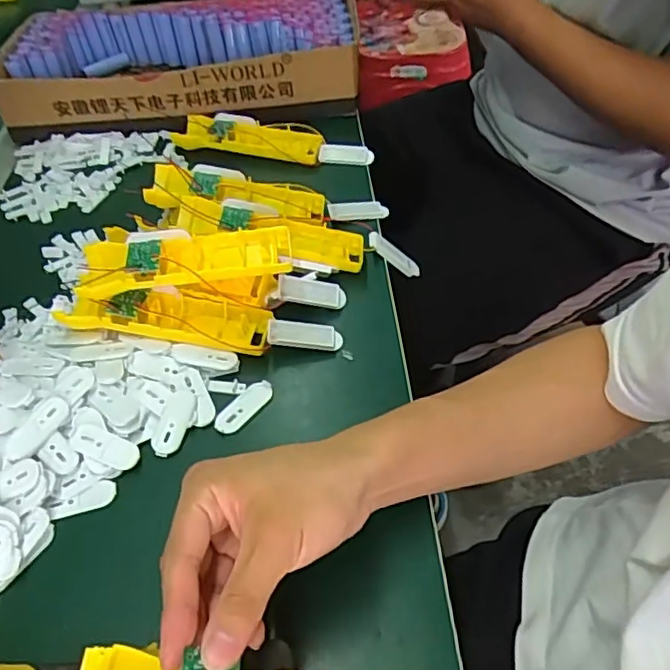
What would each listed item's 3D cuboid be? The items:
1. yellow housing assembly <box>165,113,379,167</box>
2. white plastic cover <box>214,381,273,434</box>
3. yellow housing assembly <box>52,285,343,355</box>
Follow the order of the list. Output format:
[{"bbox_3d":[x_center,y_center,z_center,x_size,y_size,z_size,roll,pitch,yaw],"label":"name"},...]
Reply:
[{"bbox_3d":[-0.068,-0.215,0.666,0.212,0.028,0.044,4,48,9],"label":"yellow housing assembly"},{"bbox_3d":[-0.065,0.051,0.439,0.020,0.005,0.051,28,56,28],"label":"white plastic cover"},{"bbox_3d":[-0.105,-0.010,0.476,0.212,0.034,0.046,3,47,8],"label":"yellow housing assembly"}]

